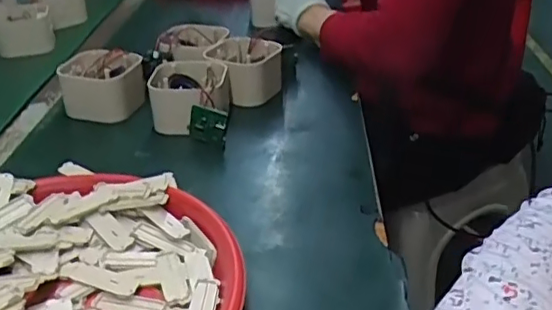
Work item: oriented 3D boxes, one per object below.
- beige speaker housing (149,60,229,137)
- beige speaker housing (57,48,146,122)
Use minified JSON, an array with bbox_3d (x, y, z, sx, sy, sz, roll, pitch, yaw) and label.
[{"bbox_3d":[-0.103,-0.064,0.712,0.091,0.068,0.102,-3,31,-1],"label":"beige speaker housing"},{"bbox_3d":[-0.216,-0.086,0.746,0.098,0.064,0.089,-2,31,0],"label":"beige speaker housing"}]

